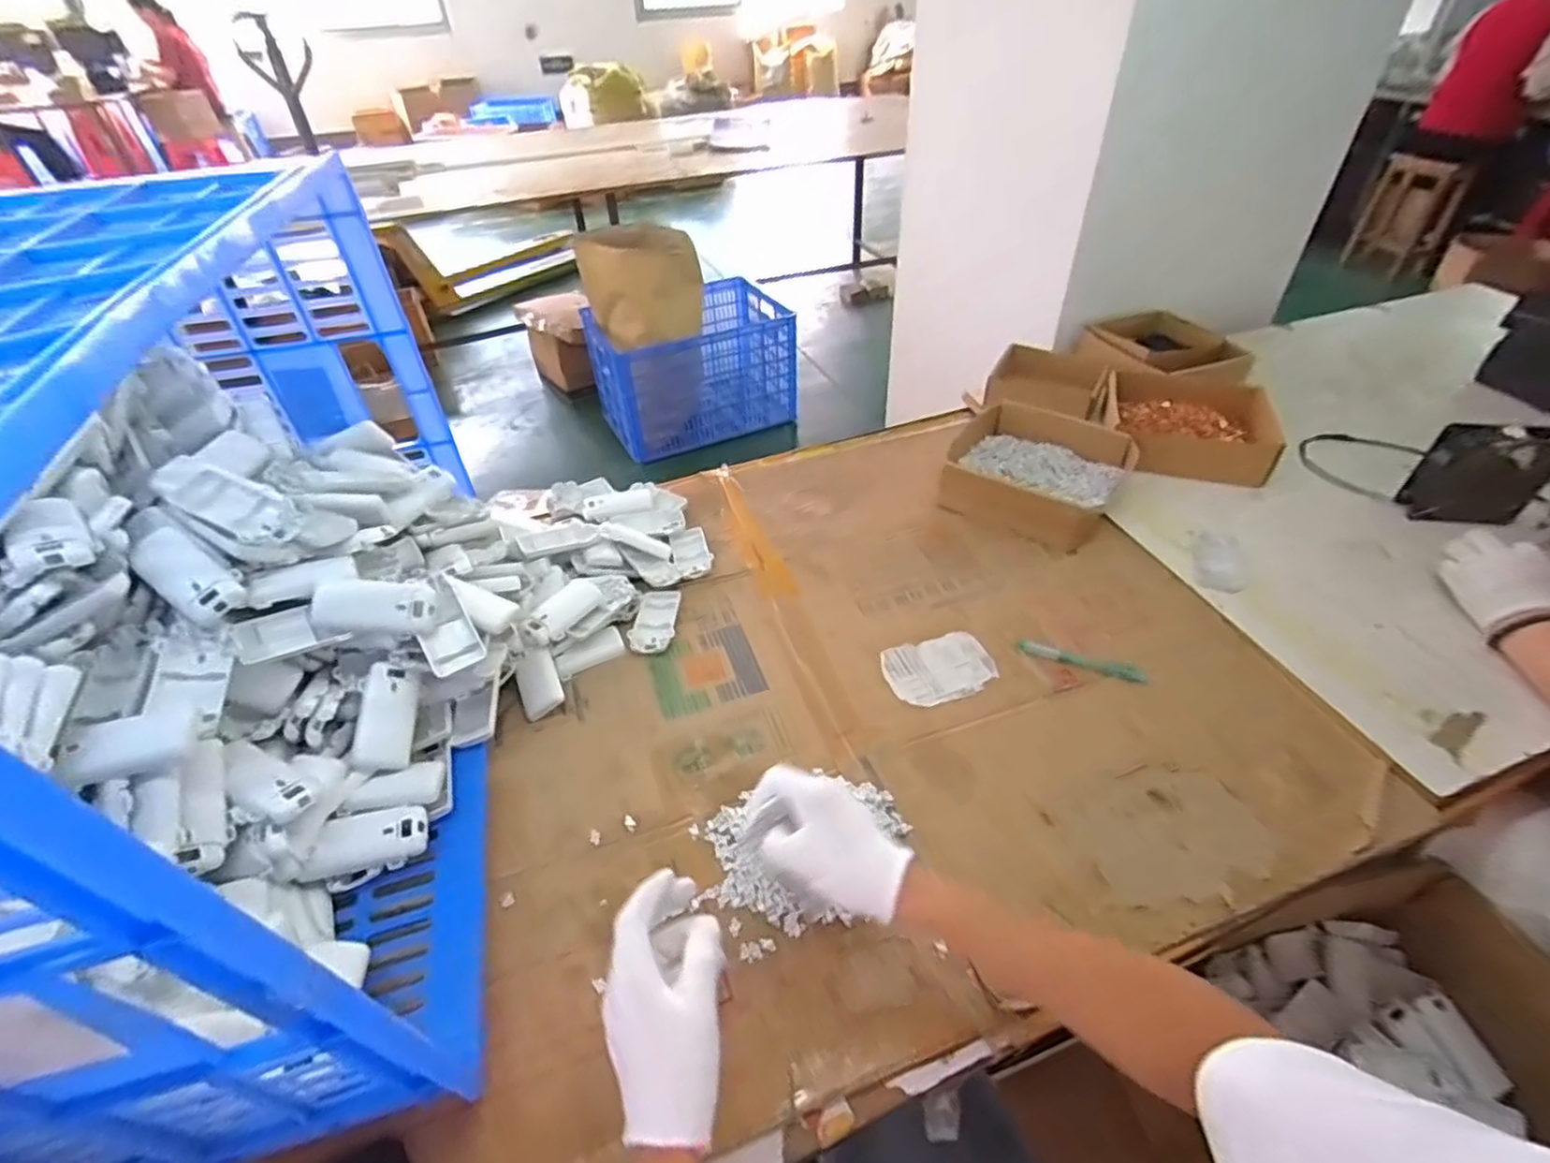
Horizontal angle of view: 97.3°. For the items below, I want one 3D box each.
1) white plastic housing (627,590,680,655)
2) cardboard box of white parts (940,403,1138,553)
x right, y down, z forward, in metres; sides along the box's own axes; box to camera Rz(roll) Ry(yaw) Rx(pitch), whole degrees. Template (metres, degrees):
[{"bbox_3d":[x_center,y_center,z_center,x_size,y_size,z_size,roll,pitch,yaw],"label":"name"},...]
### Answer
[{"bbox_3d":[-0.141,0.044,0.799,0.050,0.007,0.100,0,46,2],"label":"white plastic housing"},{"bbox_3d":[0.354,-0.152,0.930,0.224,0.085,0.207,22,50,22],"label":"cardboard box of white parts"}]

